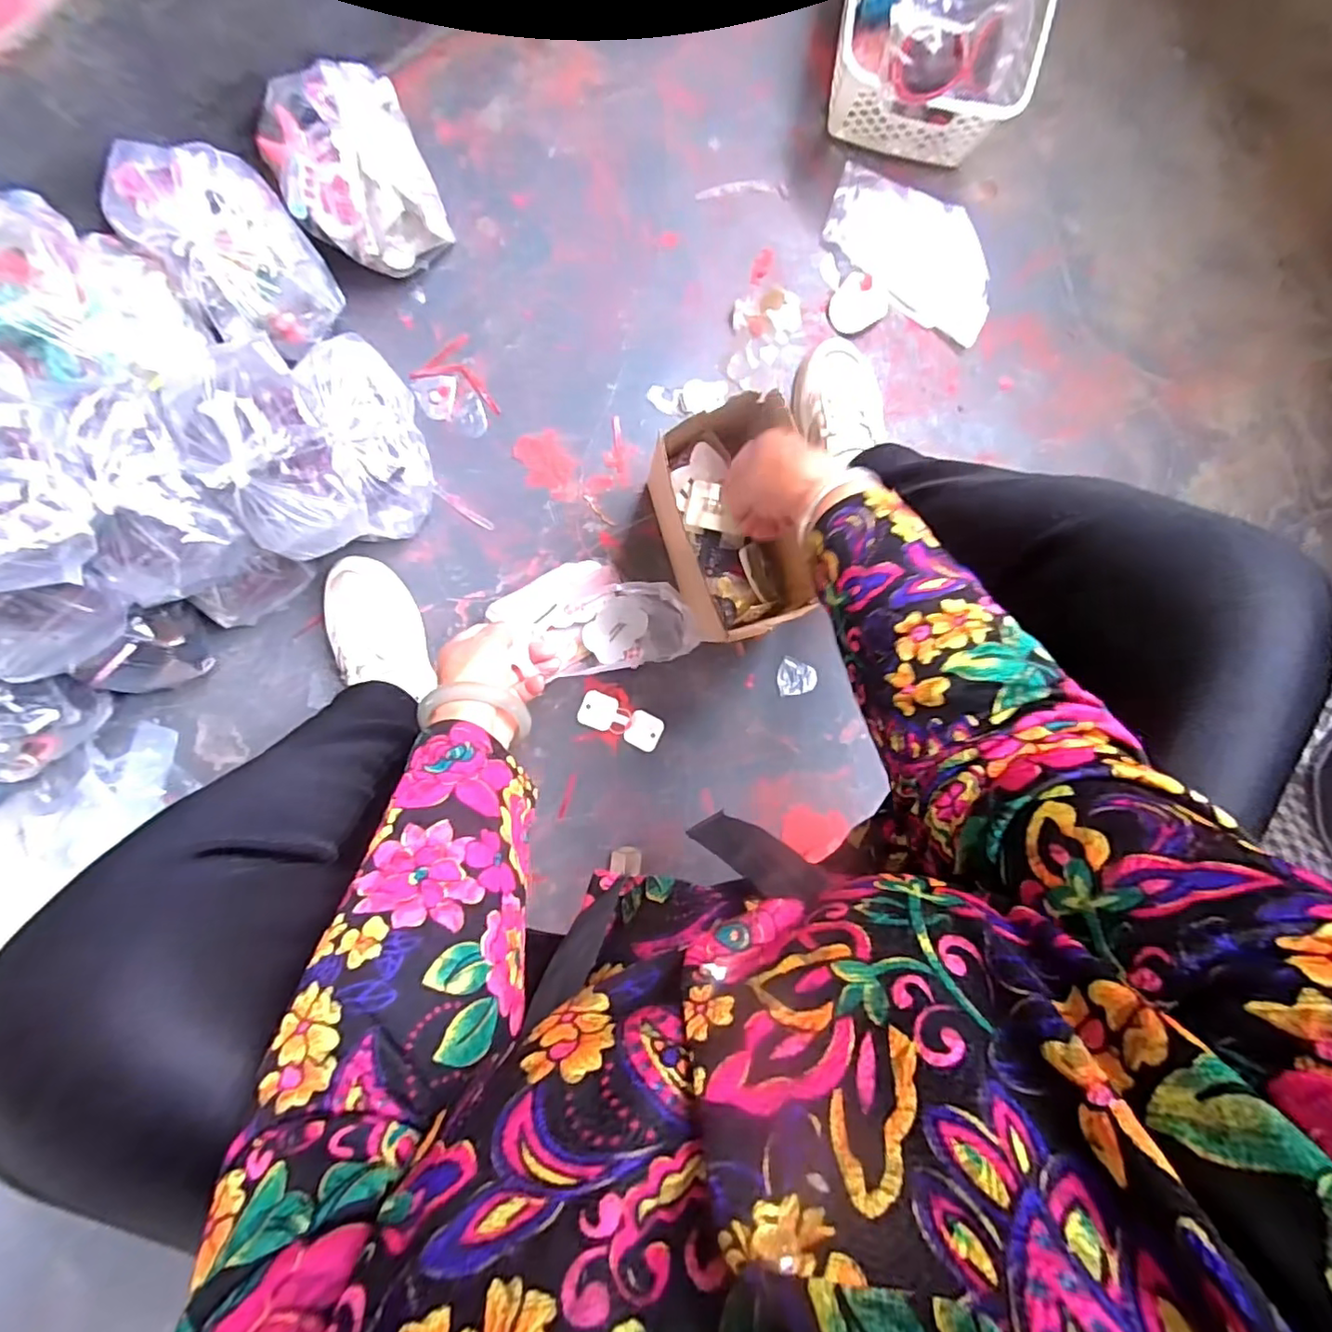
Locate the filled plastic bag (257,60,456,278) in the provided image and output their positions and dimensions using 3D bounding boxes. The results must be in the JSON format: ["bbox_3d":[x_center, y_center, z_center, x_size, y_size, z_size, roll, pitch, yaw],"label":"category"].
[{"bbox_3d":[-0.301,-0.477,0.591,0.131,0.092,0.155,-30,97,-2],"label":"filled plastic bag"}]

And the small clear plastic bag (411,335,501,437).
[{"bbox_3d":[-0.234,-0.301,0.668,0.072,0.005,0.096,-28,97,-2],"label":"small clear plastic bag"}]

